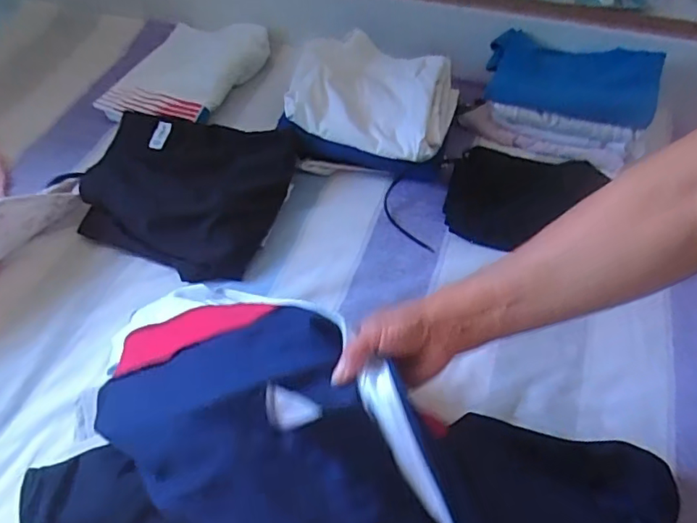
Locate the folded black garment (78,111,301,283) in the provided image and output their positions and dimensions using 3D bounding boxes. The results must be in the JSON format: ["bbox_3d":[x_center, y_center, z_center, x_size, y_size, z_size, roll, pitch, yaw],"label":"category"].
[{"bbox_3d":[-0.235,-0.115,0.805,0.270,0.085,0.261,12,51,9],"label":"folded black garment"}]

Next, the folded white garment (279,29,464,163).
[{"bbox_3d":[0.042,-0.271,0.858,0.252,0.067,0.210,18,52,14],"label":"folded white garment"}]

